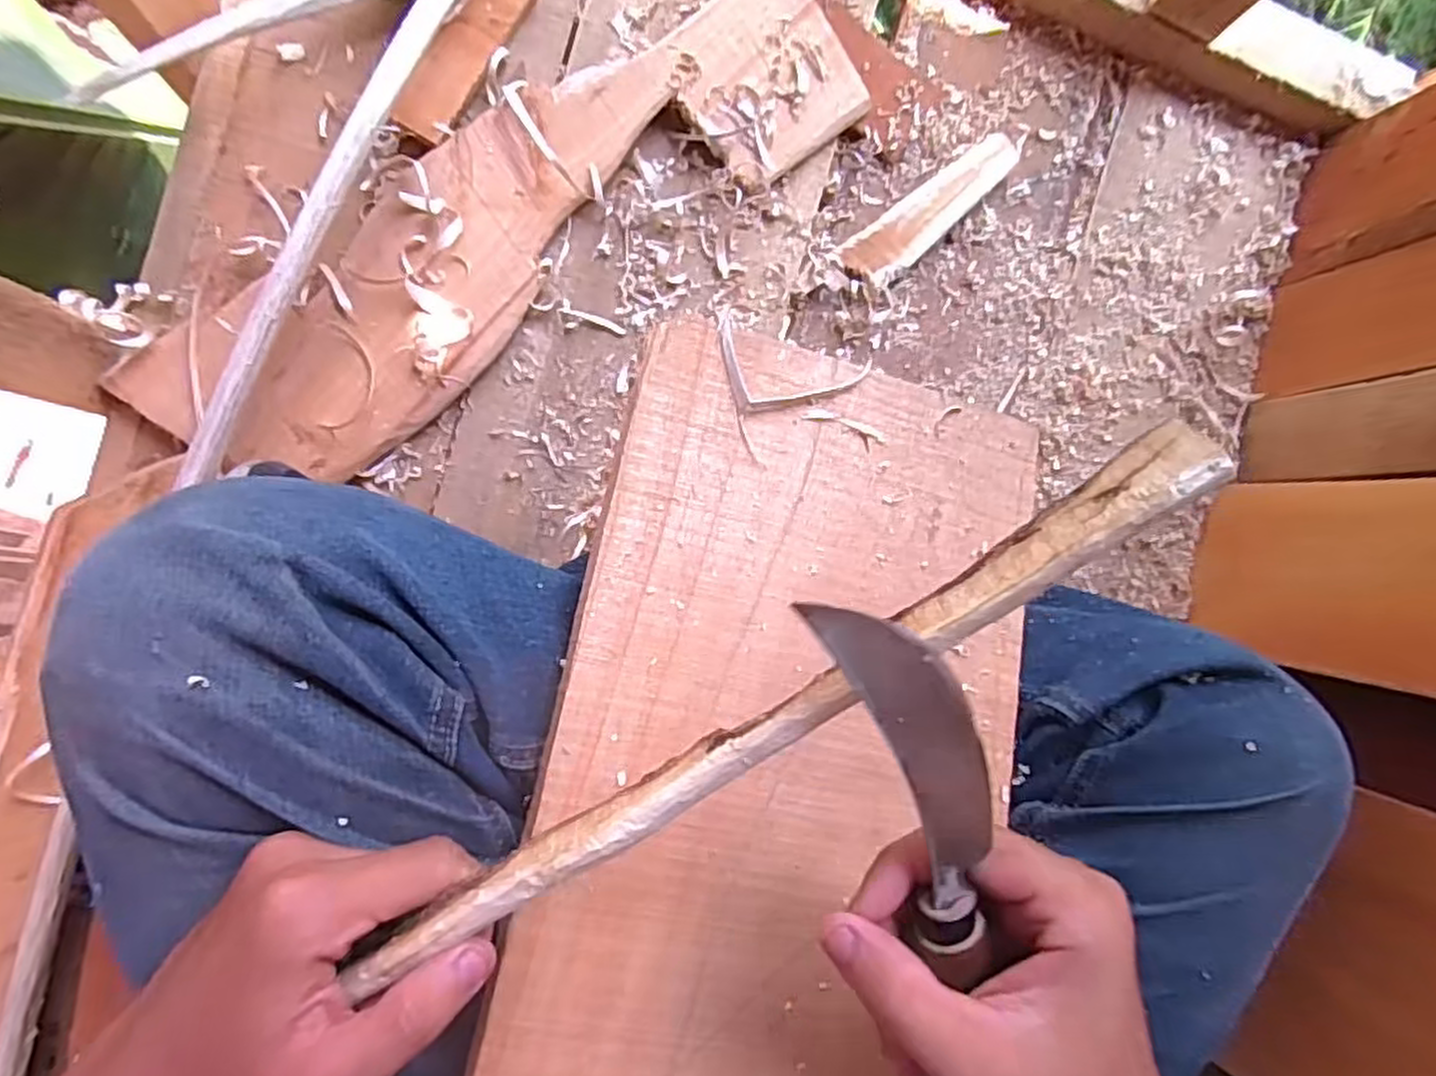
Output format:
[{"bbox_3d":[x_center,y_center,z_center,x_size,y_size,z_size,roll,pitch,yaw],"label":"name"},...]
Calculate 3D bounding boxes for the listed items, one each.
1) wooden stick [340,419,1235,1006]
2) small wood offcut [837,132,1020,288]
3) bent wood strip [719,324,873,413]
[{"bbox_3d":[0.002,0.058,0.207,0.277,0.015,0.014,-35,95,14],"label":"wooden stick"},{"bbox_3d":[0.140,-0.217,0.505,0.140,0.015,0.037,-40,95,-6],"label":"small wood offcut"},{"bbox_3d":[0.033,-0.069,0.341,0.072,0.015,0.036,11,88,-8],"label":"bent wood strip"}]

